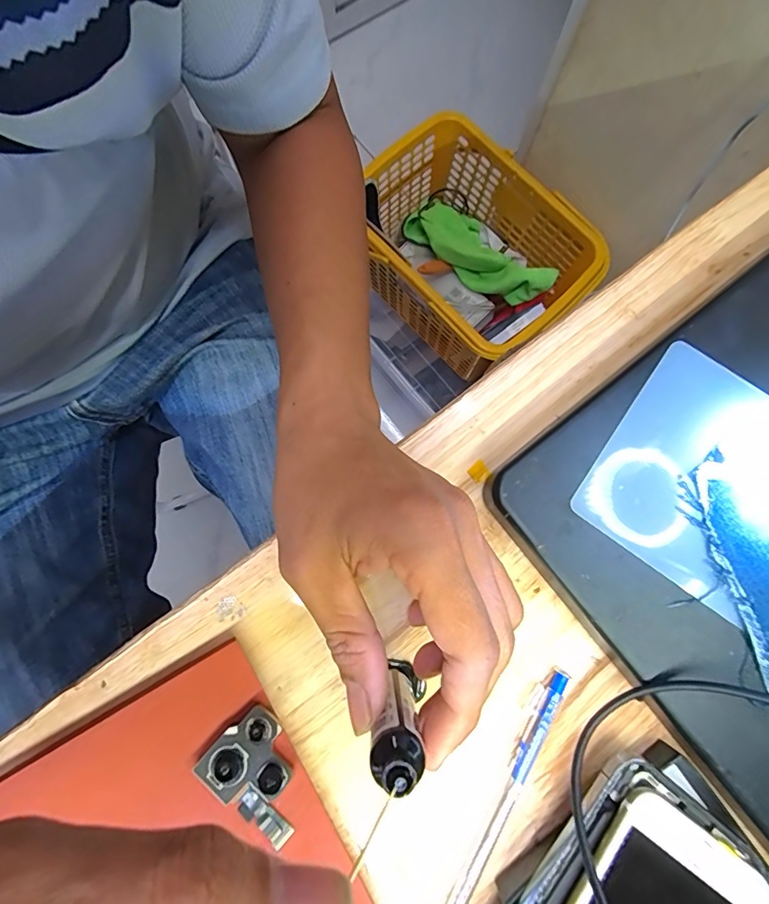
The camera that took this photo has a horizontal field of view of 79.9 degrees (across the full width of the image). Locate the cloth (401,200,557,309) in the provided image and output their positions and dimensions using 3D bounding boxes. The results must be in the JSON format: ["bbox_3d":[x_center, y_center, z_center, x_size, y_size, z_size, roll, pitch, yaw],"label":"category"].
[{"bbox_3d":[0.153,-0.342,0.777,0.111,0.071,0.271,-42,83,-8],"label":"cloth"}]

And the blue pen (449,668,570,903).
[{"bbox_3d":[0.053,0.160,0.211,0.011,0.007,0.126,30,80,5],"label":"blue pen"}]

